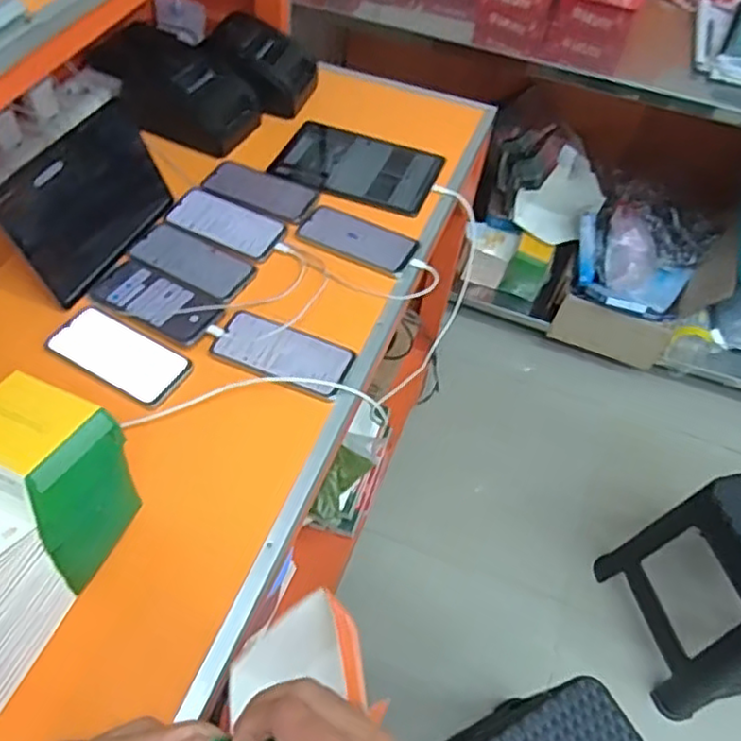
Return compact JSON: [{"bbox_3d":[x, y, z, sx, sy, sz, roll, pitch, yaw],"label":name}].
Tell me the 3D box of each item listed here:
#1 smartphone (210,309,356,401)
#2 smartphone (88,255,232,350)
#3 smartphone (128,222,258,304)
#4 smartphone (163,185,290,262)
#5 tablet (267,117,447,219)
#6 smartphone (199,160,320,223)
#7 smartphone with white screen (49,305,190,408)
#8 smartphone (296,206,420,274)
[{"bbox_3d":[-0.106,-0.022,0.814,0.164,0.012,0.079,23,53,12],"label":"smartphone"},{"bbox_3d":[-0.272,-0.089,0.851,0.169,0.011,0.084,26,54,14],"label":"smartphone"},{"bbox_3d":[-0.241,-0.148,0.898,0.167,0.004,0.080,26,54,14],"label":"smartphone"},{"bbox_3d":[-0.204,-0.213,0.952,0.172,0.004,0.095,24,53,13],"label":"smartphone"},{"bbox_3d":[-0.020,-0.324,1.065,0.245,0.012,0.165,19,52,9],"label":"tablet"},{"bbox_3d":[-0.162,-0.271,1.009,0.161,0.012,0.089,25,54,14],"label":"smartphone"},{"bbox_3d":[-0.300,-0.018,0.804,0.168,0.014,0.077,25,54,14],"label":"smartphone with white screen"},{"bbox_3d":[-0.018,-0.188,0.950,0.164,0.008,0.079,24,53,13],"label":"smartphone"}]

